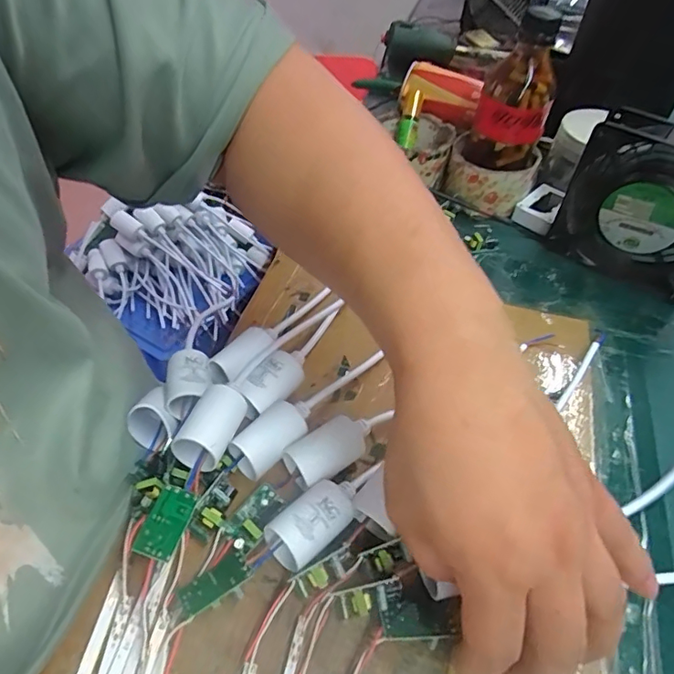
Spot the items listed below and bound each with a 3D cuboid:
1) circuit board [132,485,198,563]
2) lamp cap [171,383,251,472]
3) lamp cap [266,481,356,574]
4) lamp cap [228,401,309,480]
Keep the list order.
[{"bbox_3d":[-0.089,0.097,0.267,0.020,0.004,0.035,18,59,5],"label":"circuit board"},{"bbox_3d":[-0.069,0.049,0.291,0.028,0.022,0.048,18,50,15],"label":"lamp cap"},{"bbox_3d":[-0.010,0.100,0.276,0.052,0.027,0.027,-32,55,-27],"label":"lamp cap"},{"bbox_3d":[-0.039,0.062,0.308,0.044,0.030,0.026,-35,56,-28],"label":"lamp cap"}]

